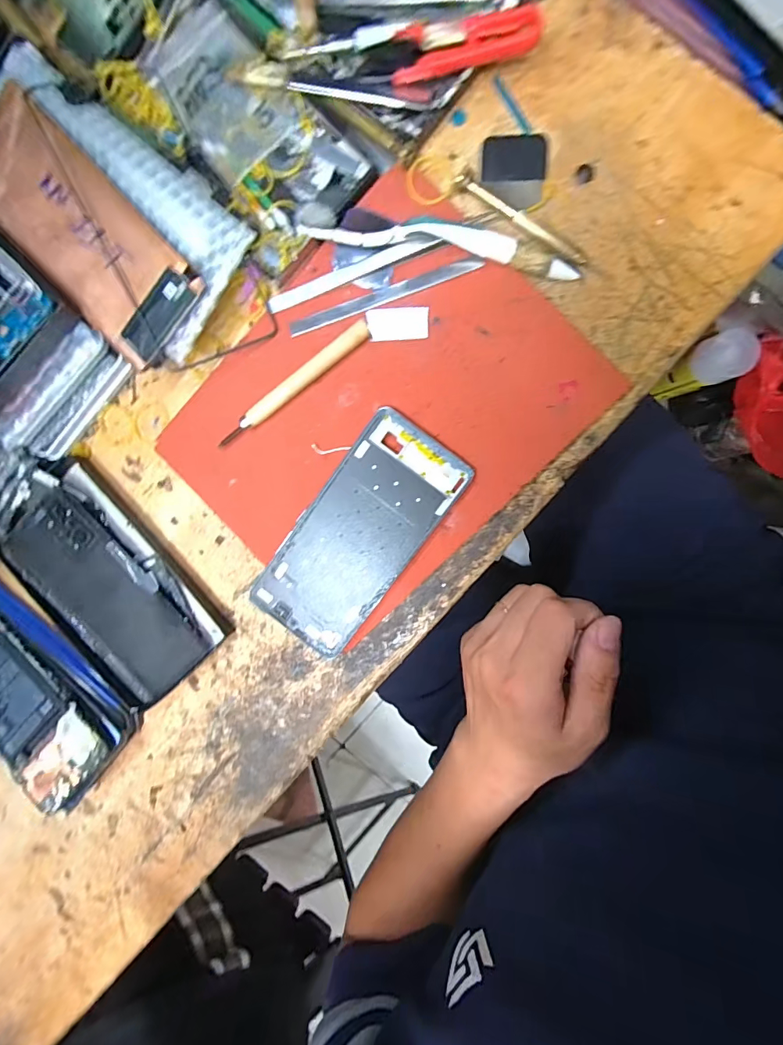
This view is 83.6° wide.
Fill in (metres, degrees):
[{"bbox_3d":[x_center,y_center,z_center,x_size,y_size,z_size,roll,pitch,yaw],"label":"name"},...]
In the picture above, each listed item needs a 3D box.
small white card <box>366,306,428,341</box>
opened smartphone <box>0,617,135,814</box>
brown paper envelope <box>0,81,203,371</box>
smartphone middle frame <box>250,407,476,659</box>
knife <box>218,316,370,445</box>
[{"bbox_3d":[0.004,-0.126,0.278,0.038,0.004,0.020,-2,97,5],"label":"small white card"},{"bbox_3d":[-0.280,0.138,0.329,0.070,0.008,0.161,-45,89,-3],"label":"opened smartphone"},{"bbox_3d":[-0.182,-0.168,0.257,0.069,0.008,0.144,-42,97,12],"label":"brown paper envelope"},{"bbox_3d":[-0.020,0.009,0.293,0.079,0.012,0.159,36,99,0],"label":"smartphone middle frame"},{"bbox_3d":[-0.064,-0.090,0.287,0.120,0.007,0.012,-36,93,8],"label":"knife"}]

